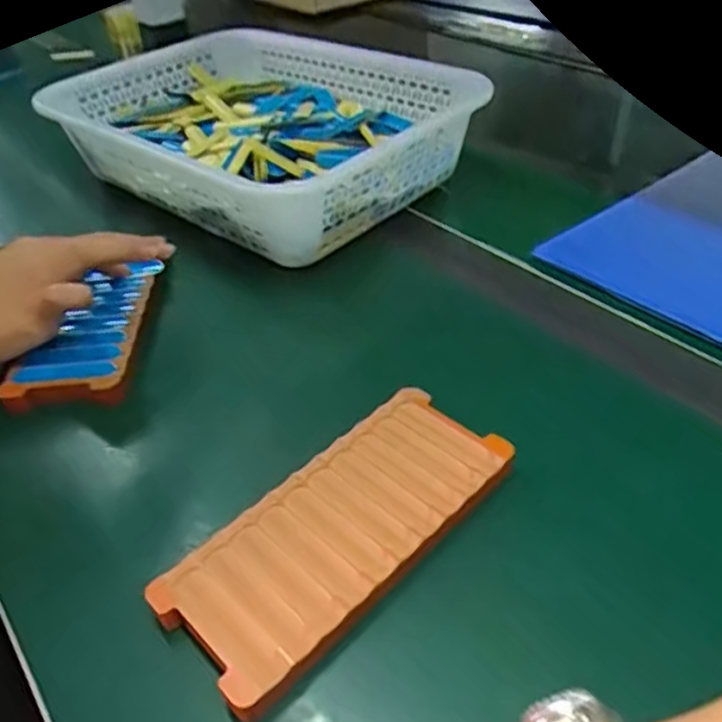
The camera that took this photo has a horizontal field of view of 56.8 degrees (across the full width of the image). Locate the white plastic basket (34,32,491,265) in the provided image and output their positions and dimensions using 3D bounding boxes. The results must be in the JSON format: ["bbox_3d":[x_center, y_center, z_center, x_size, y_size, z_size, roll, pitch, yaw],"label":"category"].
[{"bbox_3d":[-0.093,-0.209,0.625,0.271,0.089,0.364,-34,48,-29],"label":"white plastic basket"}]

